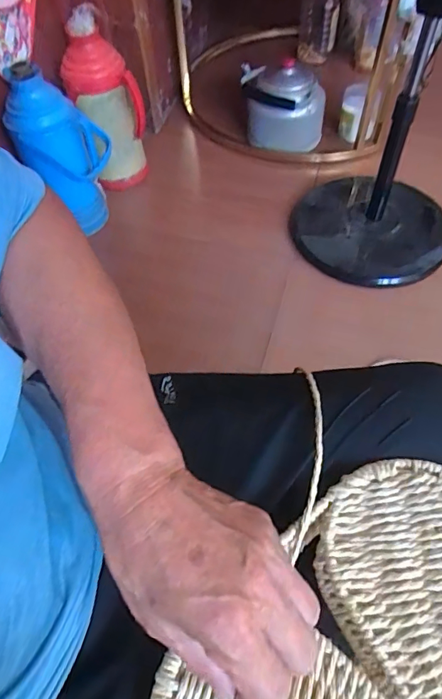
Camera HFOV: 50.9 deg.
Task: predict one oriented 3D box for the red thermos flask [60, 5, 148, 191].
[{"bbox_3d":[-0.275,-0.549,1.111,0.126,0.398,0.170,36,64,24],"label":"red thermos flask"}]

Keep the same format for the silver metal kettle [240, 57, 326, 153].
[{"bbox_3d":[0.167,-0.660,1.284,0.185,0.191,0.174,-17,57,-9],"label":"silver metal kettle"}]

